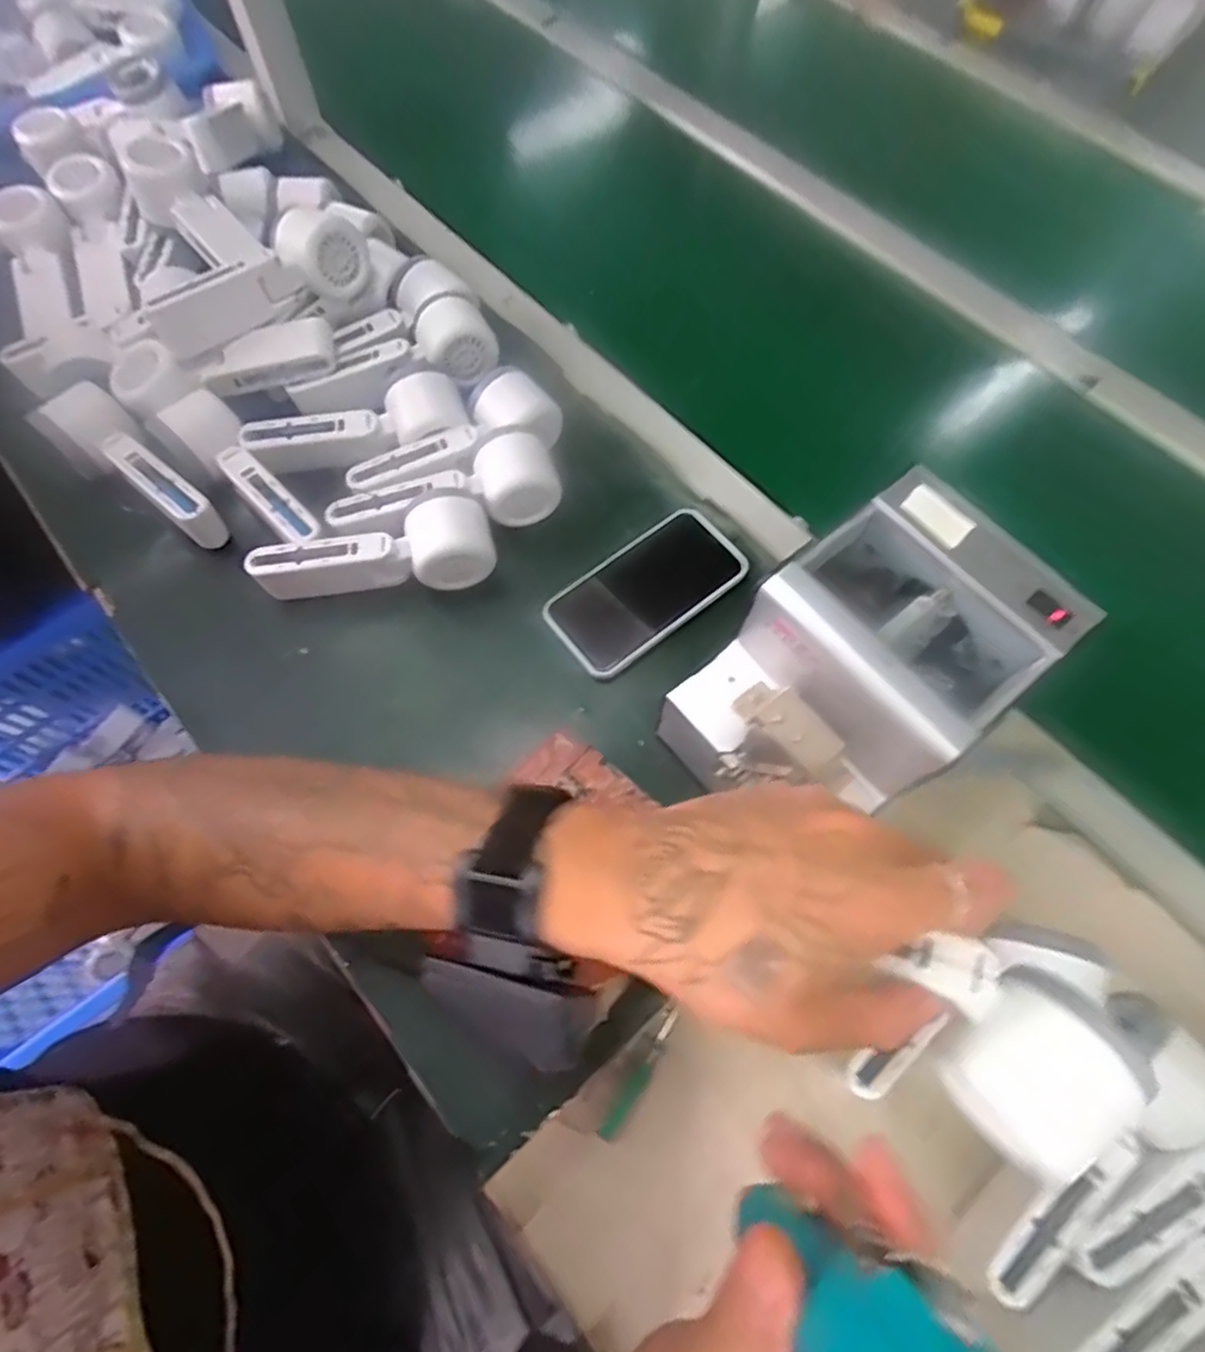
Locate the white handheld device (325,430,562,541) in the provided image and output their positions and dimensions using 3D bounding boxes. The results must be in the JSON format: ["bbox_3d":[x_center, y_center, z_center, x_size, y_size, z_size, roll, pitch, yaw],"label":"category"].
[{"bbox_3d":[-0.113,-0.128,0.490,0.161,0.053,0.047,-21,69,-9],"label":"white handheld device"}]

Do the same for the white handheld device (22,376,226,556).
[{"bbox_3d":[-0.345,-0.149,0.490,0.153,0.058,0.054,39,72,14],"label":"white handheld device"}]

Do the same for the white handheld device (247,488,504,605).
[{"bbox_3d":[-0.160,-0.081,0.473,0.163,0.046,0.055,-17,68,-8],"label":"white handheld device"}]

